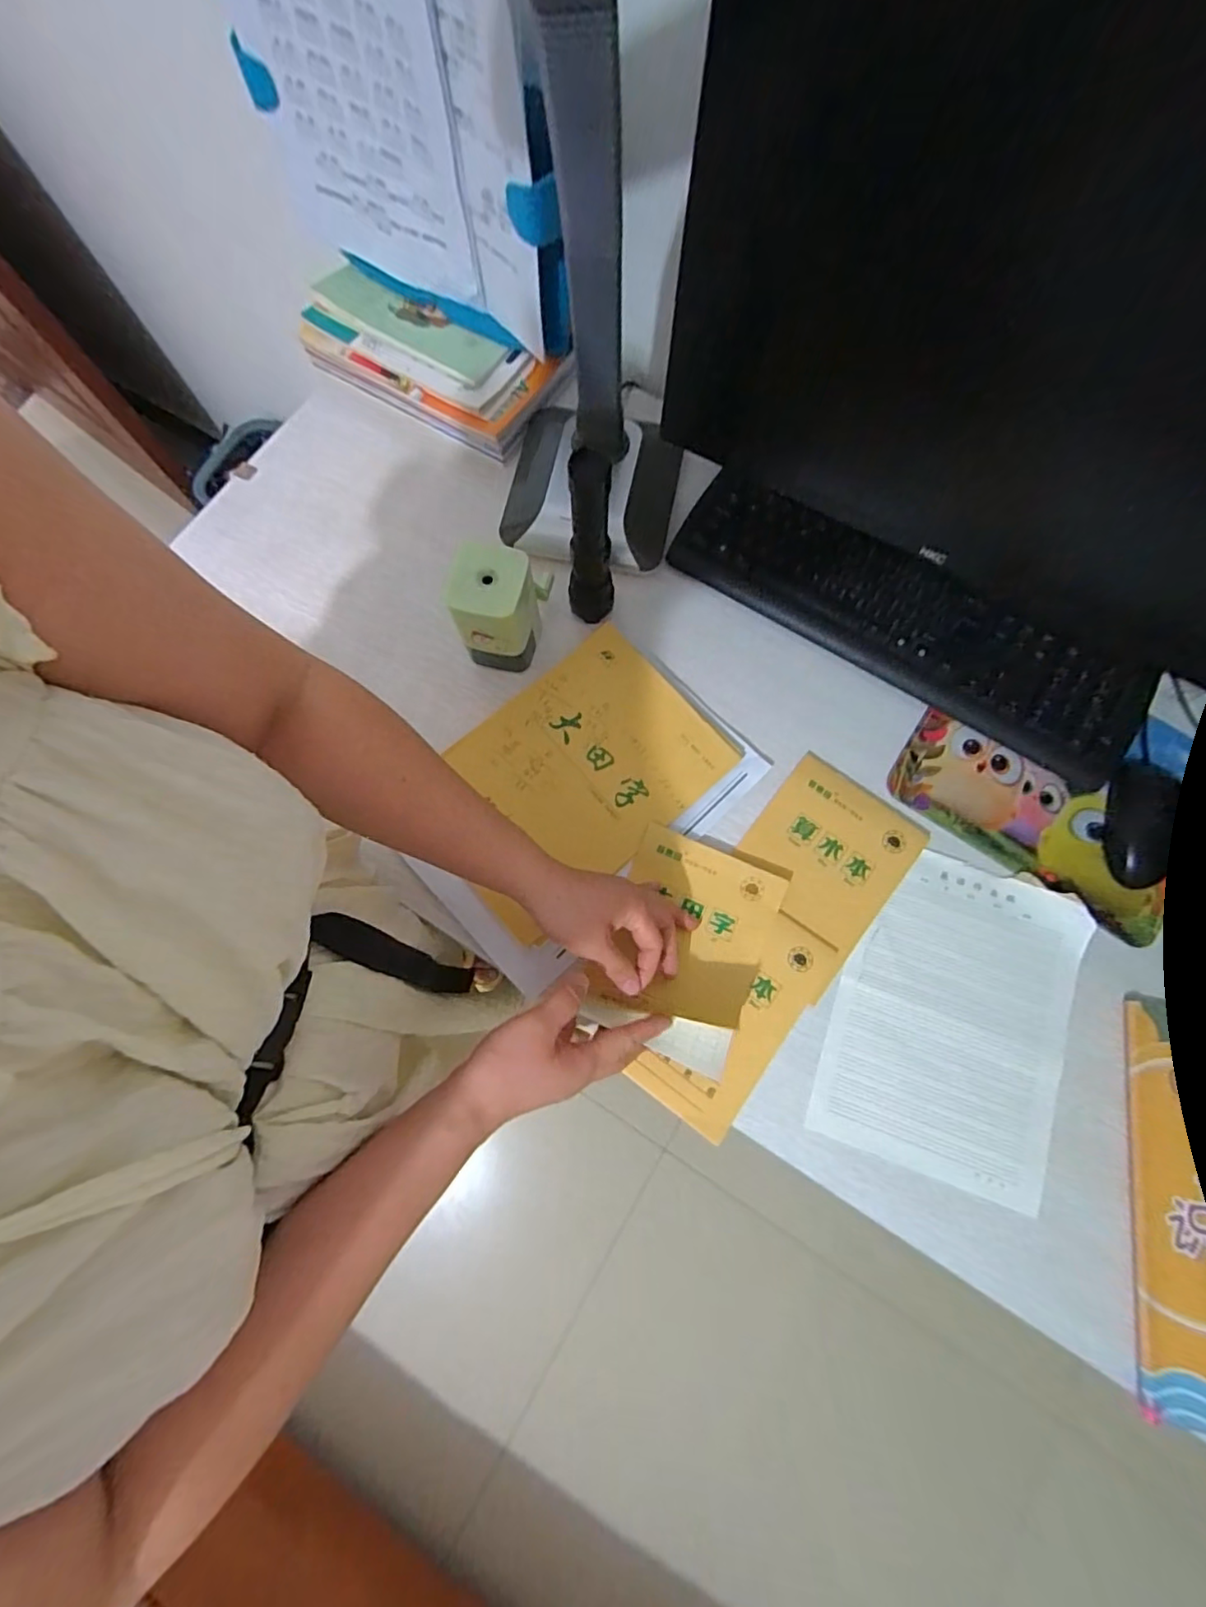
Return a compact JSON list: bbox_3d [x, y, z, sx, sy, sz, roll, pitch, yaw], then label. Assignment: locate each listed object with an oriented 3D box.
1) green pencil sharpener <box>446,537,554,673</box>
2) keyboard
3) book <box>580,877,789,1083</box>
[{"bbox_3d":[-0.093,-0.179,0.526,0.075,0.102,0.087,8,76,2],"label":"green pencil sharpener"},{"bbox_3d":[0.284,-0.177,0.561,0.456,0.041,0.114,32,78,7],"label":"keyboard"},{"bbox_3d":[0.075,0.121,0.477,0.115,0.057,0.162,21,77,5],"label":"book"}]

